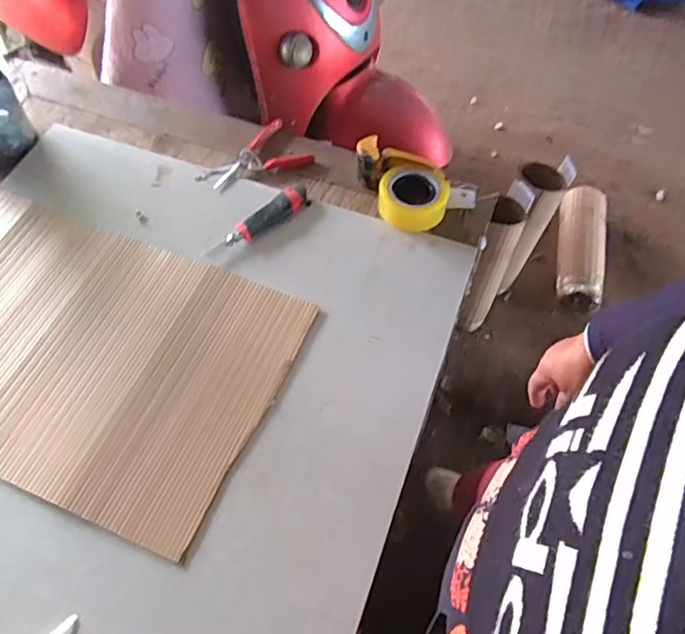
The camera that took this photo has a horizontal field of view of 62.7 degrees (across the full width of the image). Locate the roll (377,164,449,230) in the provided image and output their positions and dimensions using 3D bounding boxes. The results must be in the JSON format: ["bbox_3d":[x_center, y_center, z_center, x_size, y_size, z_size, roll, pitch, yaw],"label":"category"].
[{"bbox_3d":[0.119,-0.196,0.958,0.117,0.051,0.098,7,59,1],"label":"roll"}]

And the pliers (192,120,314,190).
[{"bbox_3d":[-0.164,-0.283,1.014,0.192,0.014,0.118,-32,66,-20],"label":"pliers"}]

